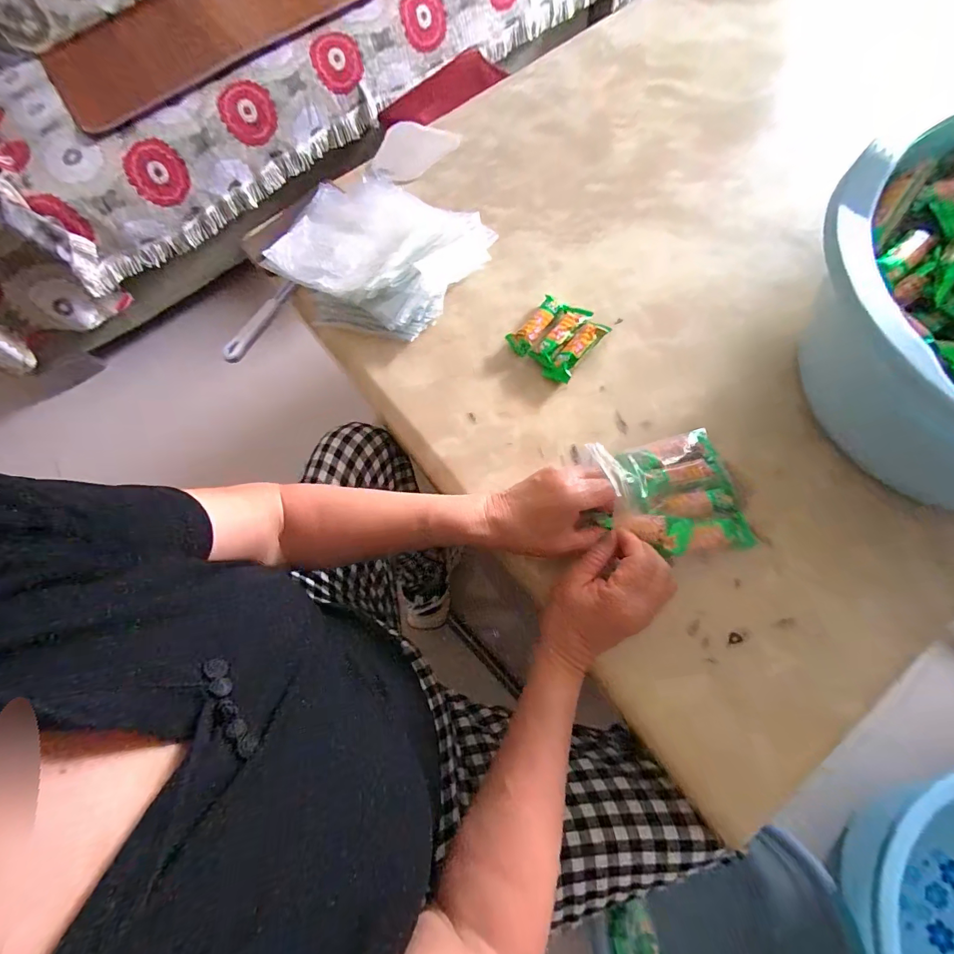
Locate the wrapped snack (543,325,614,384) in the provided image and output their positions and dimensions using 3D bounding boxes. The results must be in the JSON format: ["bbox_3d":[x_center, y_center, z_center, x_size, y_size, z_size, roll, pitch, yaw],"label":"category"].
[{"bbox_3d":[0.113,-0.138,0.463,0.082,0.024,0.030,-43,71,-10],"label":"wrapped snack"}]

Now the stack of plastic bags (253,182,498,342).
[{"bbox_3d":[-0.128,-0.278,0.521,0.223,0.055,0.204,28,74,15],"label":"stack of plastic bags"}]

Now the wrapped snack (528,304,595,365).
[{"bbox_3d":[0.095,-0.161,0.478,0.030,0.031,0.088,34,76,17],"label":"wrapped snack"}]

